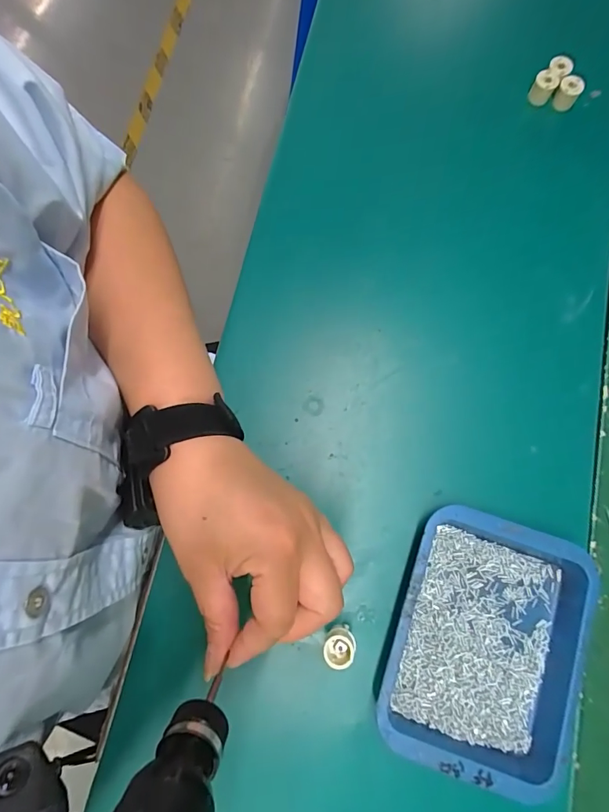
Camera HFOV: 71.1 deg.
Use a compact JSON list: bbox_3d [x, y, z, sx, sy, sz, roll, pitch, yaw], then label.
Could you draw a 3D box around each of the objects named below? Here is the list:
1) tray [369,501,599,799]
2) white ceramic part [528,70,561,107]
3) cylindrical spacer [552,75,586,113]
[{"bbox_3d":[0.122,0.158,0.288,0.121,0.026,0.157,18,78,3],"label":"tray"},{"bbox_3d":[0.219,-0.292,0.391,0.019,0.021,0.017,41,81,8],"label":"white ceramic part"},{"bbox_3d":[0.239,-0.285,0.388,0.020,0.020,0.016,35,80,7],"label":"cylindrical spacer"}]

